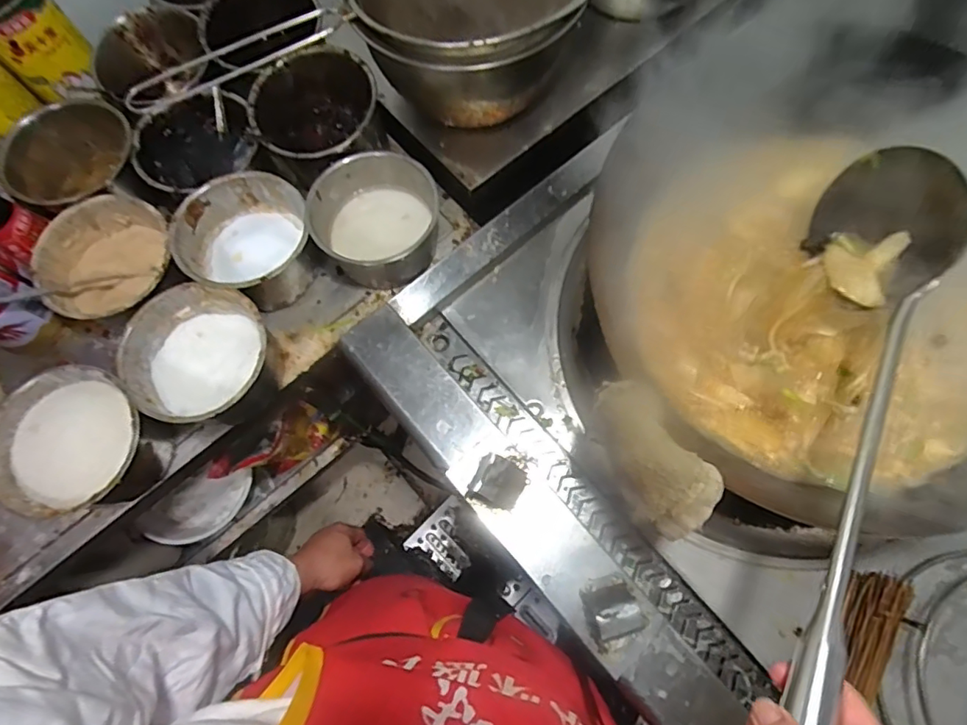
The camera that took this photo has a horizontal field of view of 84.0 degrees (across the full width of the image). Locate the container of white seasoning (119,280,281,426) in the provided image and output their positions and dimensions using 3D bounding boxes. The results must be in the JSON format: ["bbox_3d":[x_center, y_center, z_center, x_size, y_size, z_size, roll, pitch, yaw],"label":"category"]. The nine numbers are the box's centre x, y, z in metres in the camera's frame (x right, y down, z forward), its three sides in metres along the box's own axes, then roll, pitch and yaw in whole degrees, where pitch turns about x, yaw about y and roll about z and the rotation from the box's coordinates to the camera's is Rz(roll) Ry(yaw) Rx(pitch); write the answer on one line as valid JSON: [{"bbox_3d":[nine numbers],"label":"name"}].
[{"bbox_3d":[-0.314,-0.003,0.615,0.151,0.092,0.150,21,75,7],"label":"container of white seasoning"}]

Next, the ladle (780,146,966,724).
[{"bbox_3d":[0.254,0.056,0.384,0.076,0.112,0.514,24,68,8],"label":"ladle"}]

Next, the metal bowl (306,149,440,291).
[{"bbox_3d":[-0.129,-0.178,0.659,0.139,0.086,0.137,0,73,1],"label":"metal bowl"}]

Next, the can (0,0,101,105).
[{"bbox_3d":[-0.547,-0.397,0.640,0.095,0.130,0.106,-44,77,-11],"label":"can"}]

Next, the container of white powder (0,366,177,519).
[{"bbox_3d":[-0.431,0.090,0.590,0.148,0.091,0.143,24,75,8],"label":"container of white powder"}]

